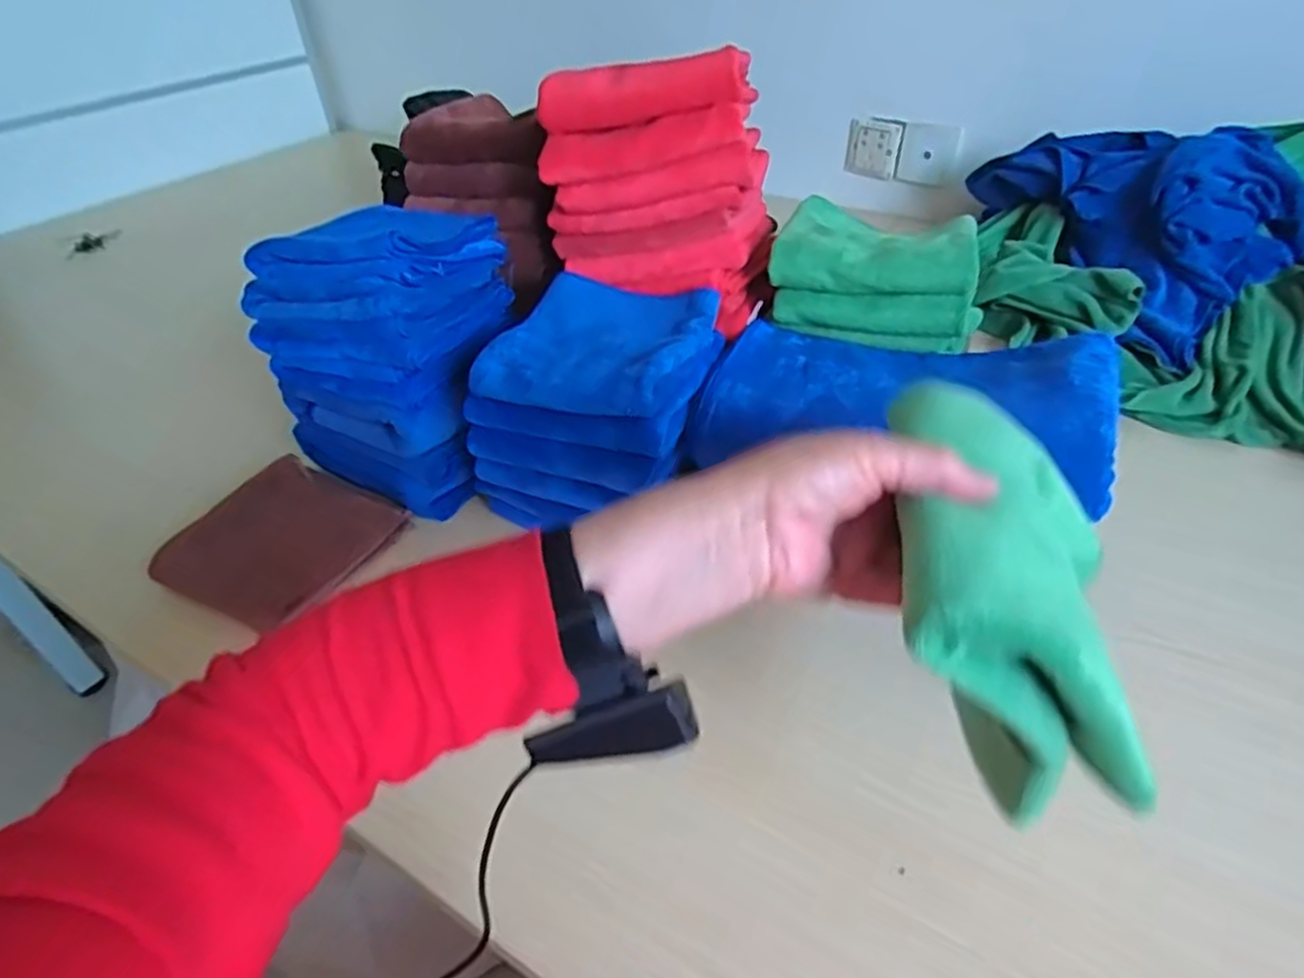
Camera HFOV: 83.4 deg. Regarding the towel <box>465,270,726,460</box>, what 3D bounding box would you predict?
[{"bbox_3d":[-0.044,-0.113,0.588,0.172,0.043,0.168,10,42,14],"label":"towel"}]

